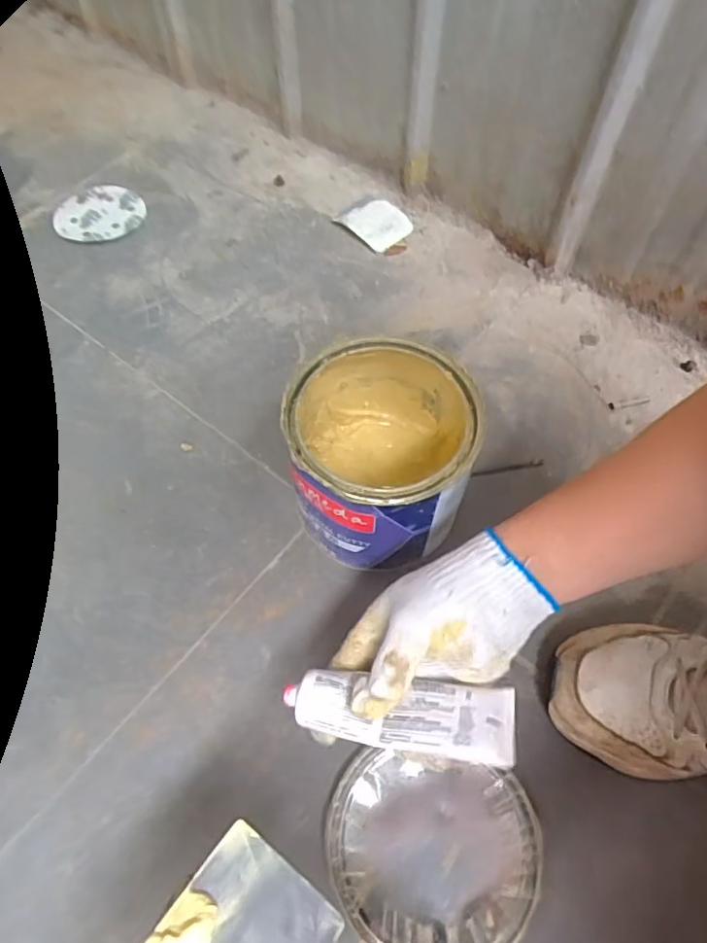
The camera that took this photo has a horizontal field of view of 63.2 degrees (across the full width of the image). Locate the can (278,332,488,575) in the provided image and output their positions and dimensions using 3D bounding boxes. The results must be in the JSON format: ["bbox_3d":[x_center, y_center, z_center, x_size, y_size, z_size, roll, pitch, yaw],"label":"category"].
[{"bbox_3d":[0.024,-0.015,0.511,0.154,0.140,0.160,0,60,0],"label":"can"}]

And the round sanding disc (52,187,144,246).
[{"bbox_3d":[-0.349,-0.353,0.789,0.118,0.008,0.118,0,60,0],"label":"round sanding disc"}]

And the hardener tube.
[{"bbox_3d":[0.027,0.151,0.363,0.143,0.023,0.046,3,59,12],"label":"hardener tube"}]

